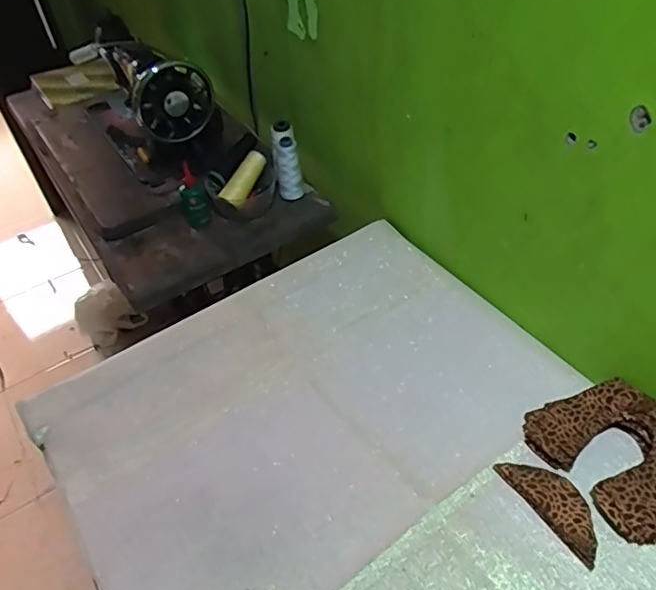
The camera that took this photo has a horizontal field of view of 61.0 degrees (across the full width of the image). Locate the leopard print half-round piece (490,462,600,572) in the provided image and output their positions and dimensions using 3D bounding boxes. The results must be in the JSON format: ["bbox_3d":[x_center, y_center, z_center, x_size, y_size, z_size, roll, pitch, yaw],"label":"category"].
[{"bbox_3d":[0.246,0.224,0.604,0.048,0.018,0.124,-29,50,-22],"label":"leopard print half-round piece"}]

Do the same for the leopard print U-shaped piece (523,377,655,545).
[{"bbox_3d":[0.330,0.175,0.631,0.137,0.043,0.173,-25,49,-19],"label":"leopard print U-shaped piece"}]

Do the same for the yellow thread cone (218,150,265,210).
[{"bbox_3d":[-0.144,-0.204,0.978,0.041,0.039,0.116,21,71,23],"label":"yellow thread cone"}]

